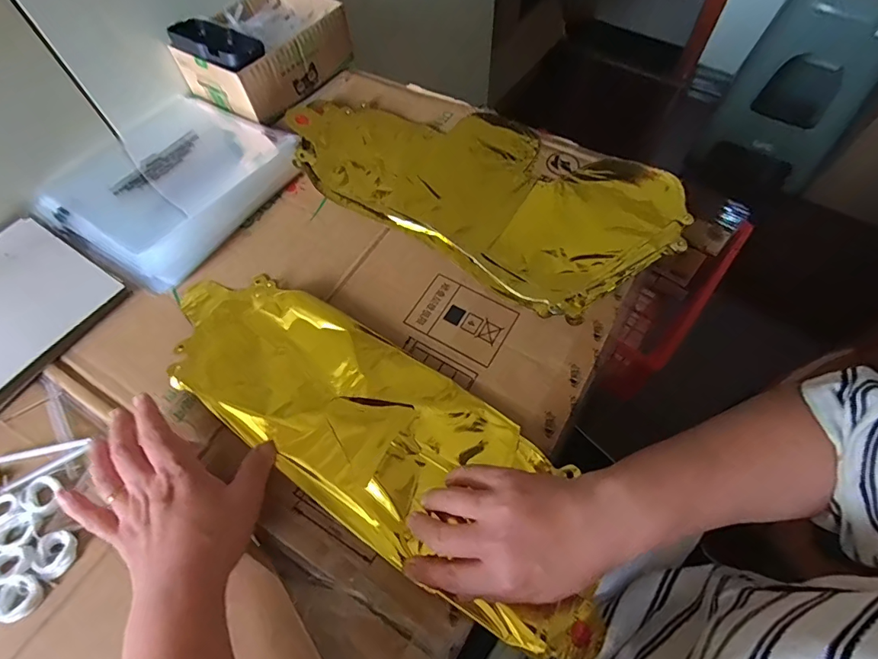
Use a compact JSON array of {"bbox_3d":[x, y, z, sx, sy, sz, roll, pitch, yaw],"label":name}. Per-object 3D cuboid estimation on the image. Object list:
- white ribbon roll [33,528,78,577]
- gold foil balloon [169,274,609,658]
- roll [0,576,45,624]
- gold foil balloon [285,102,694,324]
[{"bbox_3d":[-0.277,0.162,0.327,0.024,0.008,0.031,-11,61,-5],"label":"white ribbon roll"},{"bbox_3d":[-0.057,0.079,0.379,0.435,0.026,0.138,33,67,15],"label":"gold foil balloon"},{"bbox_3d":[-0.294,0.188,0.315,0.031,0.006,0.026,-20,63,-10],"label":"roll"},{"bbox_3d":[0.041,-0.173,0.504,0.423,0.014,0.222,31,66,17],"label":"gold foil balloon"}]

